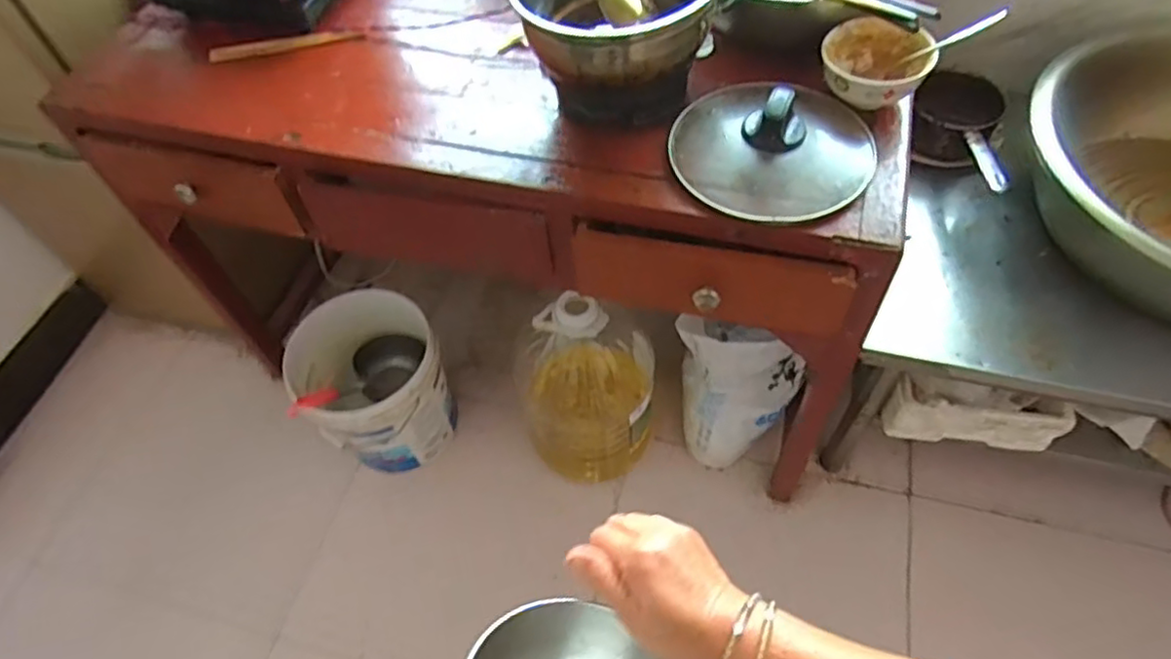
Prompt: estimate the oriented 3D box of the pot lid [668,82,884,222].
[{"bbox_3d":[0.218,-0.234,0.788,0.239,0.070,0.203,28,63,21],"label":"pot lid"}]

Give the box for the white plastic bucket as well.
[{"bbox_3d":[-0.436,0.130,1.400,0.279,0.342,0.250,-18,57,-7],"label":"white plastic bucket"}]

